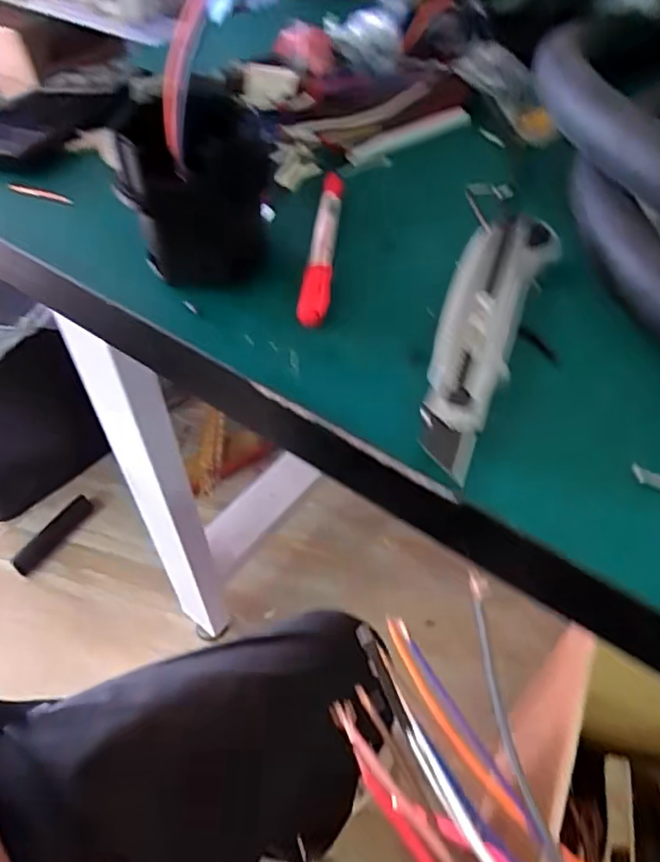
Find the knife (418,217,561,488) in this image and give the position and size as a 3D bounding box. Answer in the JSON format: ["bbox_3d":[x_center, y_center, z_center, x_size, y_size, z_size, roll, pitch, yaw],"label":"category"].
[{"bbox_3d":[0.070,-0.047,0.279,0.039,0.016,0.165,16,51,14],"label":"knife"}]

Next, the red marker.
[{"bbox_3d":[-0.003,-0.105,0.337,0.015,0.009,0.133,3,49,4],"label":"red marker"}]

